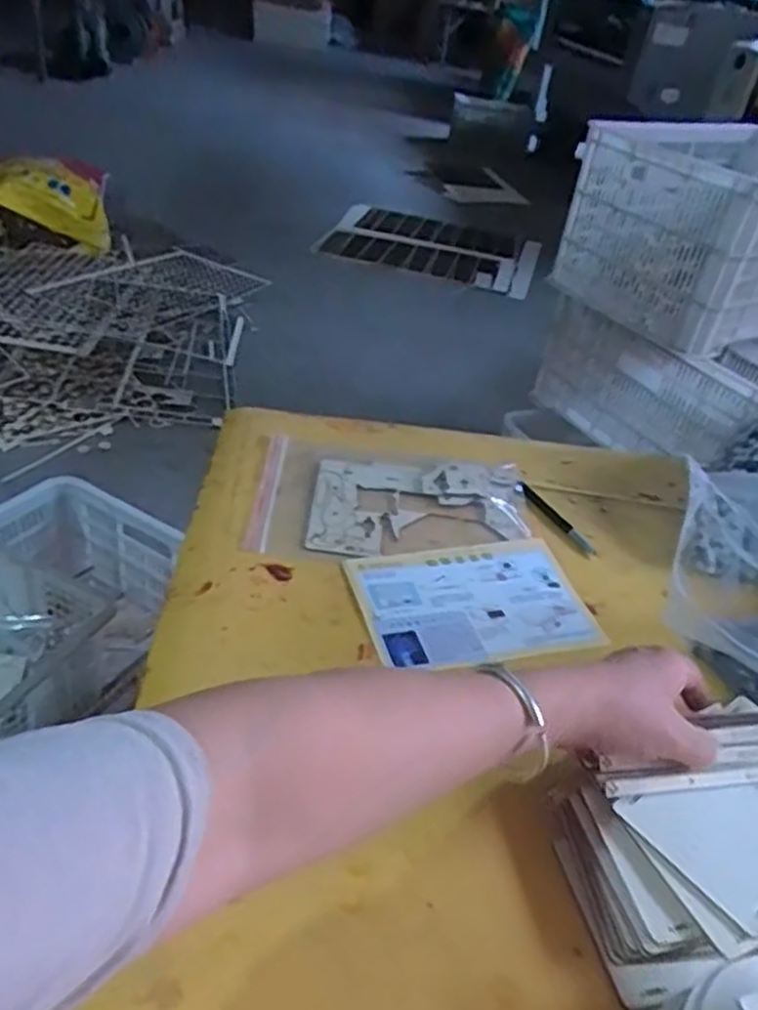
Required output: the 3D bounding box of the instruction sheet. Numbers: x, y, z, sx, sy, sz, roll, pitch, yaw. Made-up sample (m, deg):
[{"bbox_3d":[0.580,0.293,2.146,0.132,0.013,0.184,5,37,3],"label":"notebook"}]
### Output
[{"bbox_3d":[0.084,0.086,0.669,0.202,0.008,0.136,-6,43,-19],"label":"instruction sheet"}]

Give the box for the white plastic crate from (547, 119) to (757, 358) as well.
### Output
[{"bbox_3d":[0.744,-0.590,1.609,0.650,0.309,0.476,-14,43,-29],"label":"white plastic crate"}]

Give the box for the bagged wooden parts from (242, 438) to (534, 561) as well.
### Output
[{"bbox_3d":[0.015,-0.005,0.767,0.275,0.010,0.184,6,36,-4],"label":"bagged wooden parts"}]

